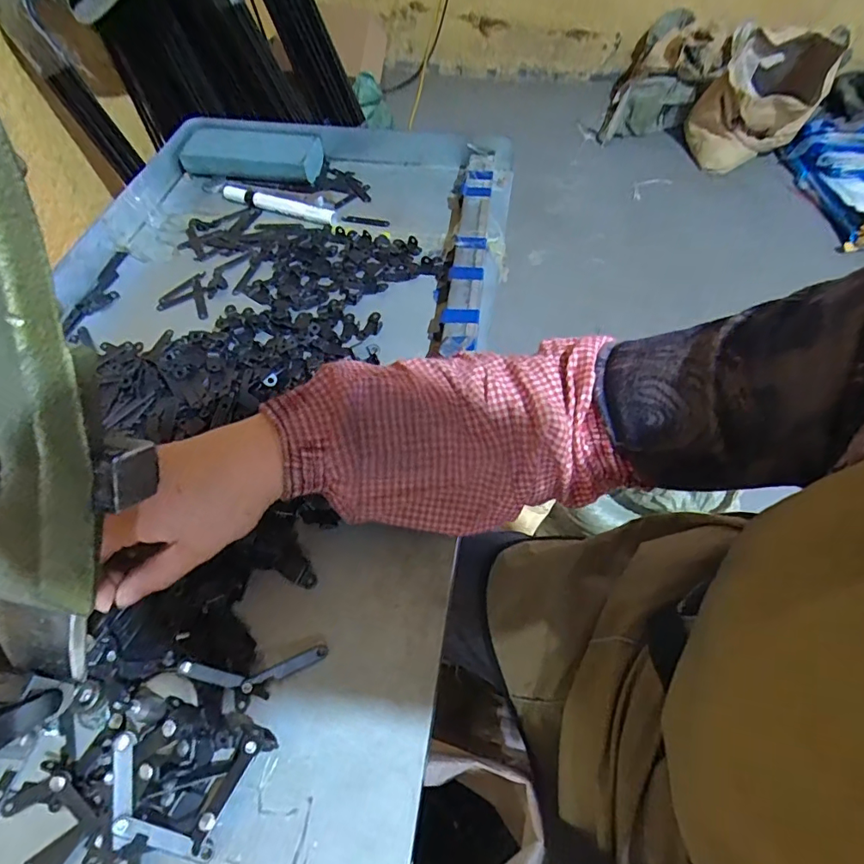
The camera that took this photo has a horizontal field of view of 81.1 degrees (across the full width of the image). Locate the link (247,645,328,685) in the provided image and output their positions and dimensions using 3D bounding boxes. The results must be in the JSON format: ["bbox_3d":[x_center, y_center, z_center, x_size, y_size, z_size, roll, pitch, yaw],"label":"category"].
[{"bbox_3d":[-0.087,0.145,0.313,0.047,0.005,0.009,-22,60,-12],"label":"link"}]

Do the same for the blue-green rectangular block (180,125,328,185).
[{"bbox_3d":[-0.211,-0.326,0.595,0.159,0.033,0.056,9,58,7],"label":"blue-green rectangular block"}]

